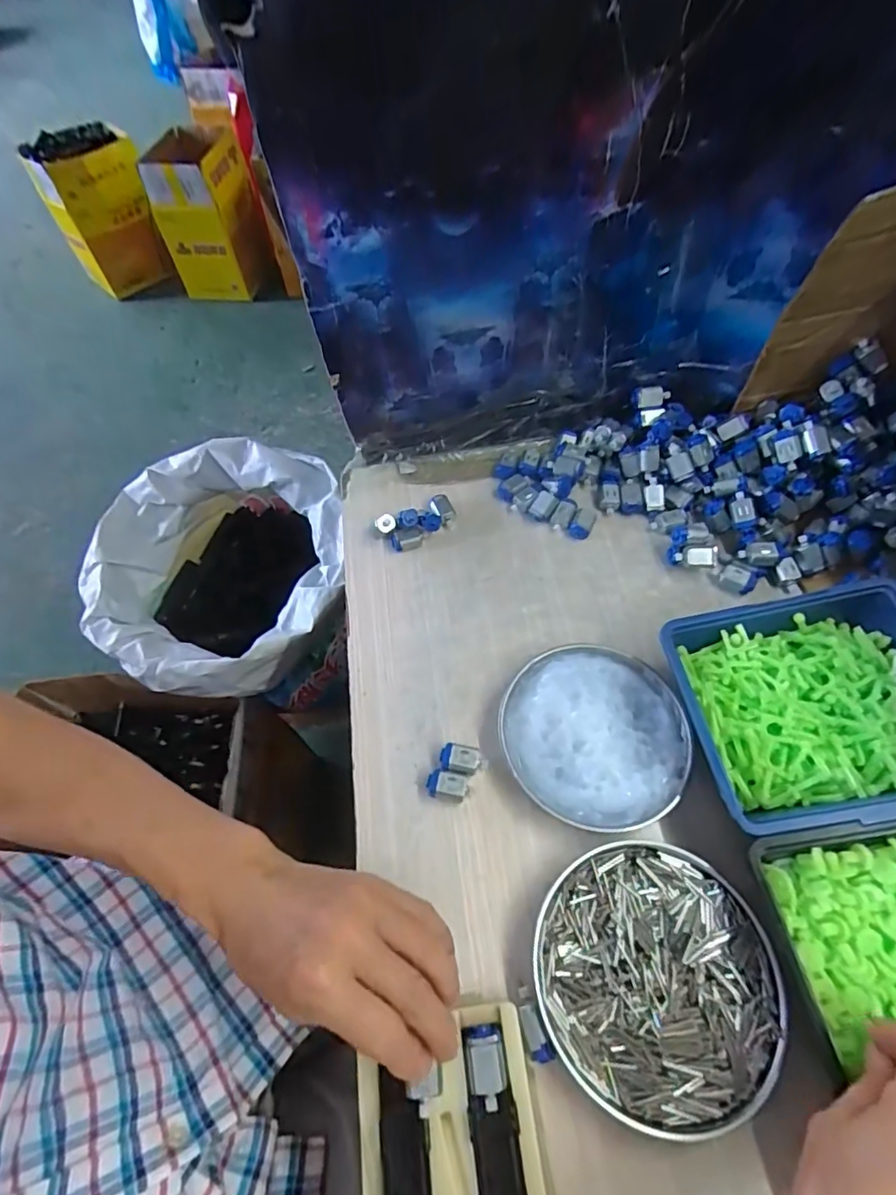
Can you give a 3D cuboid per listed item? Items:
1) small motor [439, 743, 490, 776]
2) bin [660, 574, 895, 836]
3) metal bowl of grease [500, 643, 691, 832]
[{"bbox_3d":[0.012,0.118,0.387,0.033,0.014,0.019,7,59,7],"label":"small motor"},{"bbox_3d":[0.244,0.073,0.362,0.166,0.059,0.144,-8,58,-2],"label":"bin"},{"bbox_3d":[0.105,0.097,0.390,0.126,0.027,0.129,-1,58,2],"label":"metal bowl of grease"}]

